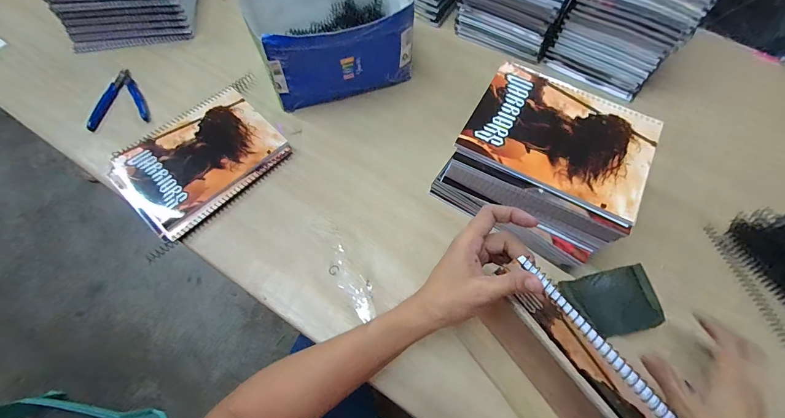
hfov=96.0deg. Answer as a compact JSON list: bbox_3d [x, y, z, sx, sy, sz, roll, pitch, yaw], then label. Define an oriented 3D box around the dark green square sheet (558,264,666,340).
[{"bbox_3d":[0.255,0.108,0.410,0.089,0.012,0.071,-21,61,16],"label":"dark green square sheet"}]

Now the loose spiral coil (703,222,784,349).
[{"bbox_3d":[0.464,0.126,0.443,0.023,0.015,0.228,-16,66,-8],"label":"loose spiral coil"}]

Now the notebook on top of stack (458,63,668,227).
[{"bbox_3d":[0.188,-0.084,0.396,0.191,0.009,0.146,27,65,13],"label":"notebook on top of stack"}]

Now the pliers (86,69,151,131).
[{"bbox_3d":[-0.430,-0.158,0.544,0.086,0.020,0.121,-30,69,-14],"label":"pliers"}]

